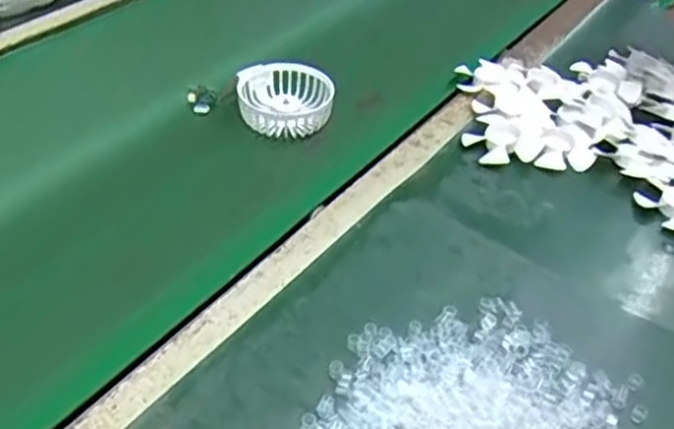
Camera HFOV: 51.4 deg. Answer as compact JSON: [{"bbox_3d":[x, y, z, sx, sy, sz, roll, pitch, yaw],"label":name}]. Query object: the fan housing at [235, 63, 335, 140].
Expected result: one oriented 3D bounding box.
[{"bbox_3d":[-0.049,-0.111,0.666,0.089,0.028,0.089,3,42,-3],"label":"fan housing"}]

